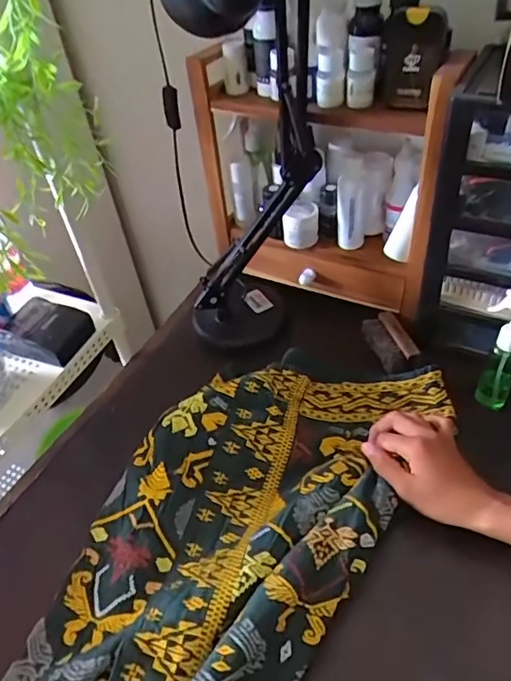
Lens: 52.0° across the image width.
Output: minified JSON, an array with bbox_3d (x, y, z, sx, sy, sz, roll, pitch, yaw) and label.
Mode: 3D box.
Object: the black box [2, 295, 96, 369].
[{"bbox_3d":[-0.269,-0.015,0.682,0.095,0.037,0.068,15,51,20],"label":"black box"}]

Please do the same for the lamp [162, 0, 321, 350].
[{"bbox_3d":[-0.014,-0.210,0.634,0.165,0.473,0.140,-4,47,4],"label":"lamp"}]

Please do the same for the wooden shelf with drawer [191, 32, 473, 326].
[{"bbox_3d":[0.088,-0.212,0.705,0.309,0.302,0.115,20,53,24],"label":"wooden shelf with drawer"}]

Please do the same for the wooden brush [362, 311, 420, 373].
[{"bbox_3d":[0.181,-0.002,0.715,0.047,0.020,0.090,-18,48,-9],"label":"wooden brush"}]

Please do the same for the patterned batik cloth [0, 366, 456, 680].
[{"bbox_3d":[-0.079,0.251,0.488,0.259,0.061,0.713,23,52,25],"label":"patterned batik cloth"}]

